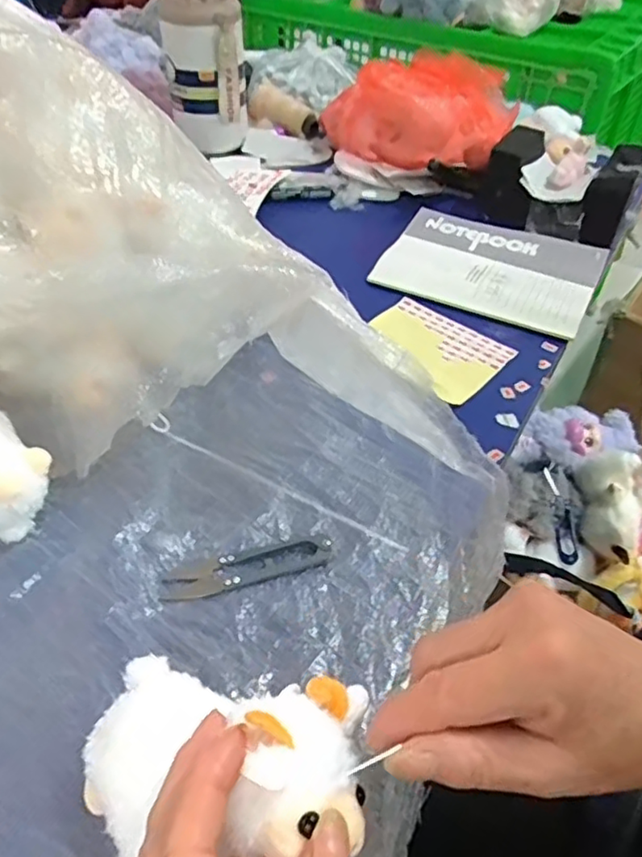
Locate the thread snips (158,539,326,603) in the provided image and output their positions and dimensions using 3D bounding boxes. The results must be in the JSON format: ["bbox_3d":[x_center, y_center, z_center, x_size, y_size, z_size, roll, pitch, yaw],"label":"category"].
[{"bbox_3d":[-0.046,0.084,0.378,0.095,0.004,0.025,-11,46,-13],"label":"thread snips"}]

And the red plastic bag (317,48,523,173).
[{"bbox_3d":[0.113,-0.373,0.758,0.220,0.116,0.118,5,45,2],"label":"red plastic bag"}]

